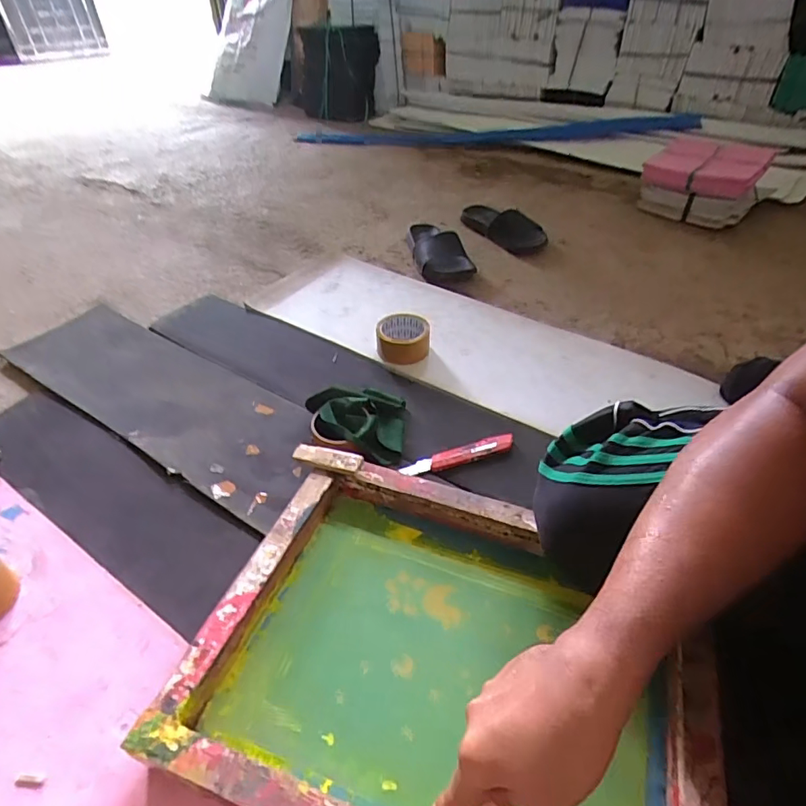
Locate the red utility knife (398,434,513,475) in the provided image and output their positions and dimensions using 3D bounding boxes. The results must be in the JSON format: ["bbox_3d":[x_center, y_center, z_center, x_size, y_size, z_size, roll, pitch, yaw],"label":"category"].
[{"bbox_3d":[0.080,0.073,0.724,0.166,0.011,0.028,-14,43,-16],"label":"red utility knife"}]

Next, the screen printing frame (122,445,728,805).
[{"bbox_3d":[0.046,0.238,0.496,0.453,0.057,0.348,14,43,15],"label":"screen printing frame"}]

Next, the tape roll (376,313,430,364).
[{"bbox_3d":[0.001,-0.120,0.918,0.095,0.058,0.099,-1,41,-1],"label":"tape roll"}]

